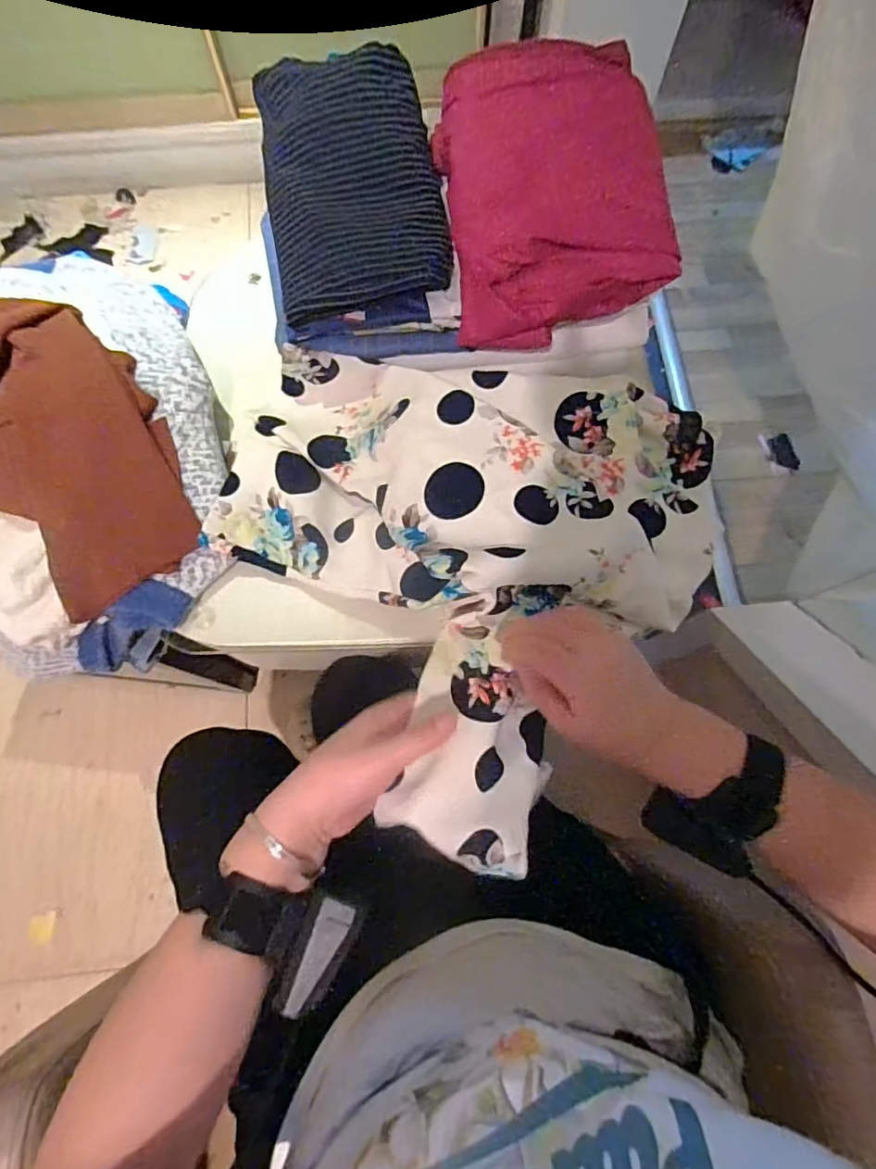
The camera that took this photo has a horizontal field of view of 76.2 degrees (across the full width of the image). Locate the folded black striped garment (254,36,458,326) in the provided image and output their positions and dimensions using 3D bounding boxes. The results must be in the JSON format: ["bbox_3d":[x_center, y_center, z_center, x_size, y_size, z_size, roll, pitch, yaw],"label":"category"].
[{"bbox_3d":[-0.082,-0.375,0.517,0.160,0.096,0.209,-10,74,-4],"label":"folded black striped garment"}]

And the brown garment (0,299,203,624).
[{"bbox_3d":[-0.383,-0.140,0.555,0.203,0.088,0.316,-29,76,-9],"label":"brown garment"}]

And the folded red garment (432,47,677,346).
[{"bbox_3d":[0.105,-0.354,0.503,0.200,0.094,0.233,-13,74,-4],"label":"folded red garment"}]

